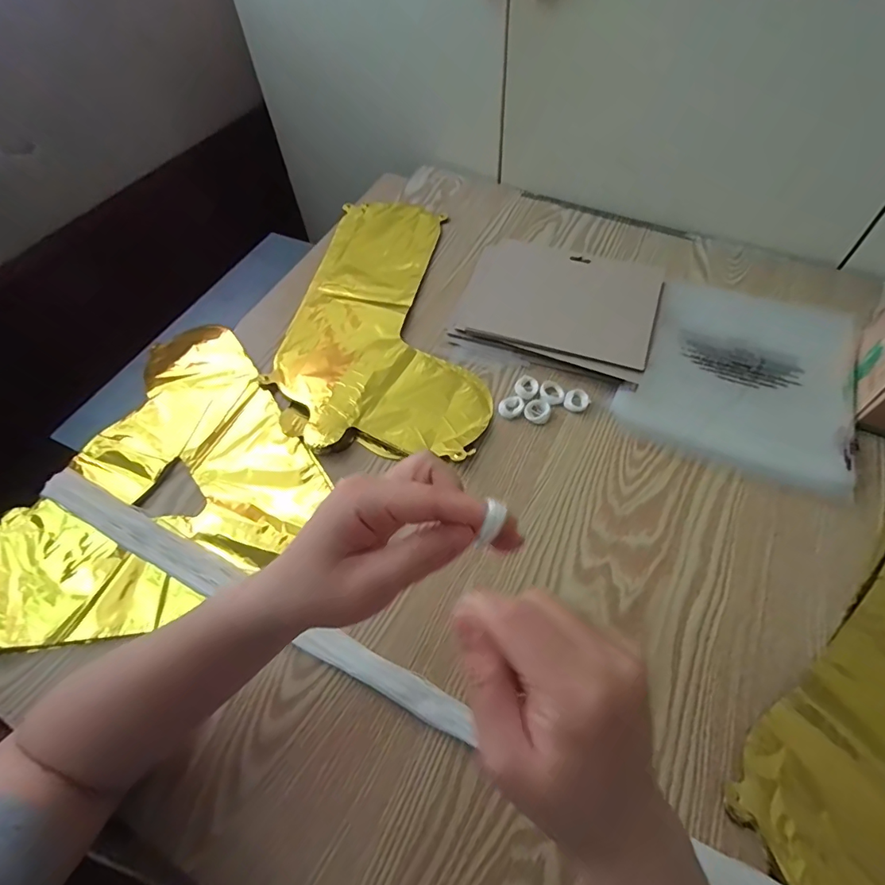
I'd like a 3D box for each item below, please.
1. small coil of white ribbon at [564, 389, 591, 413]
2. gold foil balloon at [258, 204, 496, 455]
[{"bbox_3d":[0.138,-0.043,0.486,0.024,0.004,0.028,36,66,23],"label":"small coil of white ribbon"},{"bbox_3d":[-0.063,-0.162,0.567,0.229,0.016,0.406,2,58,4],"label":"gold foil balloon"}]

